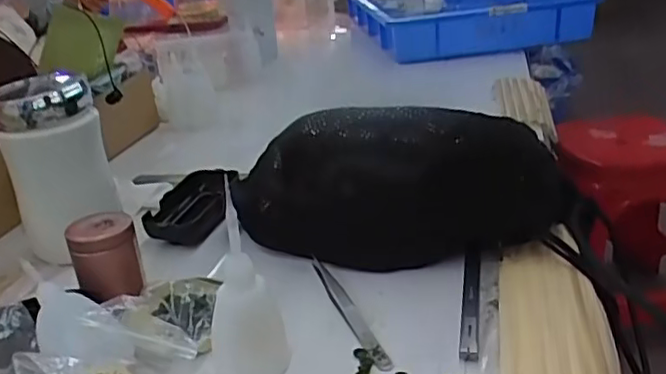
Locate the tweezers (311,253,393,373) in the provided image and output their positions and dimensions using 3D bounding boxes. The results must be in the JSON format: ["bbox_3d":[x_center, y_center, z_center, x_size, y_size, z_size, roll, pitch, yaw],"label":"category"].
[{"bbox_3d":[0.007,0.080,0.428,0.012,0.005,0.134,-12,26,-19],"label":"tweezers"}]

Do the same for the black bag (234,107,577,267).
[{"bbox_3d":[0.045,-0.009,0.493,0.237,0.103,0.093,-3,25,1],"label":"black bag"}]

